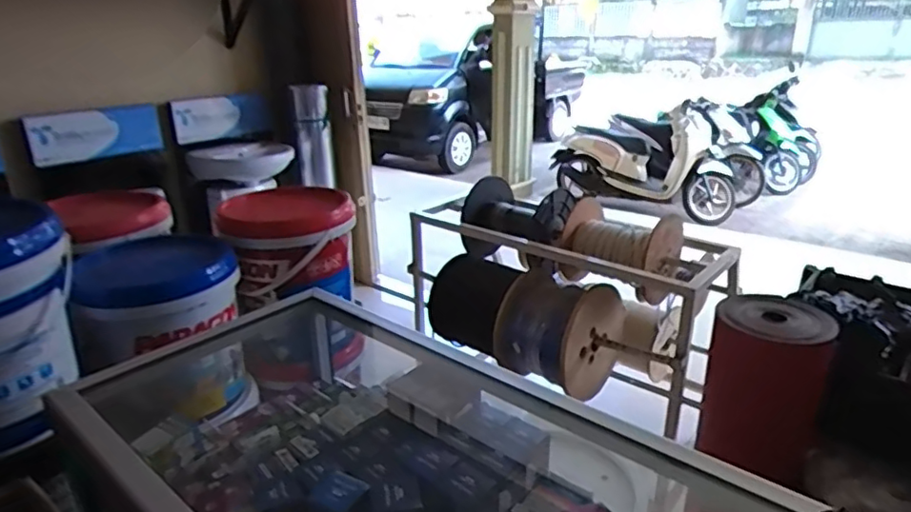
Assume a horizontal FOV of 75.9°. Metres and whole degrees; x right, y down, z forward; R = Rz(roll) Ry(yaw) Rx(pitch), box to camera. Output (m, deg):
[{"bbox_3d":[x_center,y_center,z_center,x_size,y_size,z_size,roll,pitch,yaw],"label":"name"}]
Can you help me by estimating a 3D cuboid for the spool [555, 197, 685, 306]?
[{"bbox_3d":[0.521,-0.021,1.875,0.361,0.236,0.257,14,26,34],"label":"spool"}]

